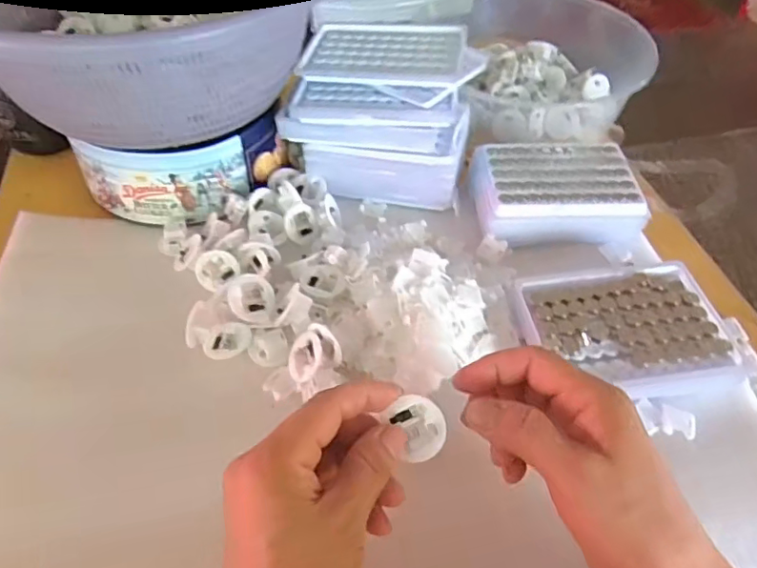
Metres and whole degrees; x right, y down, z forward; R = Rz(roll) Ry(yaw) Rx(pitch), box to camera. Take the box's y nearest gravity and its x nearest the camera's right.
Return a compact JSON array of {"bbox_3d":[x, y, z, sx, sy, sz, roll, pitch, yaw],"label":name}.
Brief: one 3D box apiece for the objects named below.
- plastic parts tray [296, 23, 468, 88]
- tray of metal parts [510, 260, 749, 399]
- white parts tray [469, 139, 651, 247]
[{"bbox_3d":[0.006,-0.196,0.470,0.127,0.013,0.089,8,51,7],"label":"plastic parts tray"},{"bbox_3d":[0.168,0.029,0.386,0.127,0.018,0.098,-10,51,-8],"label":"tray of metal parts"},{"bbox_3d":[0.147,-0.079,0.479,0.127,0.034,0.091,-3,50,-3],"label":"white parts tray"}]

